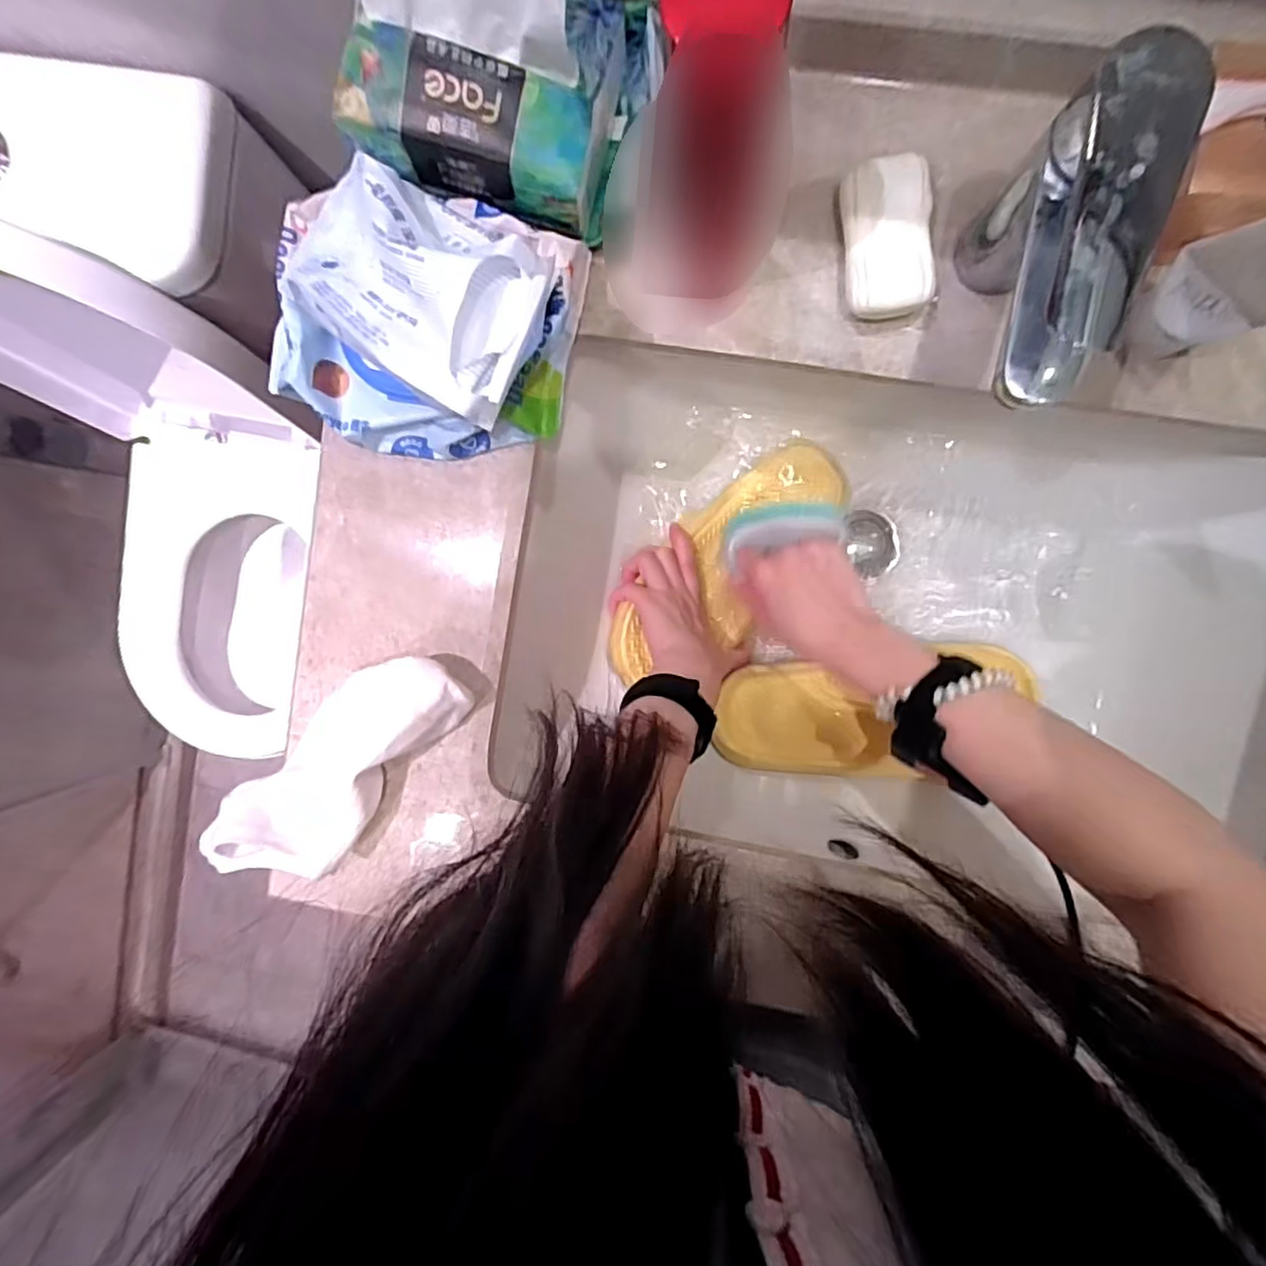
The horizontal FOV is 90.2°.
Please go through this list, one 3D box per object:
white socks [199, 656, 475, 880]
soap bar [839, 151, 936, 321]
[{"bbox_3d":[-0.191,0.088,0.416,0.079,0.044,0.192,43,96,0],"label":"white socks"},{"bbox_3d":[0.144,-0.222,0.363,0.045,0.027,0.083,-5,95,4],"label":"soap bar"}]

